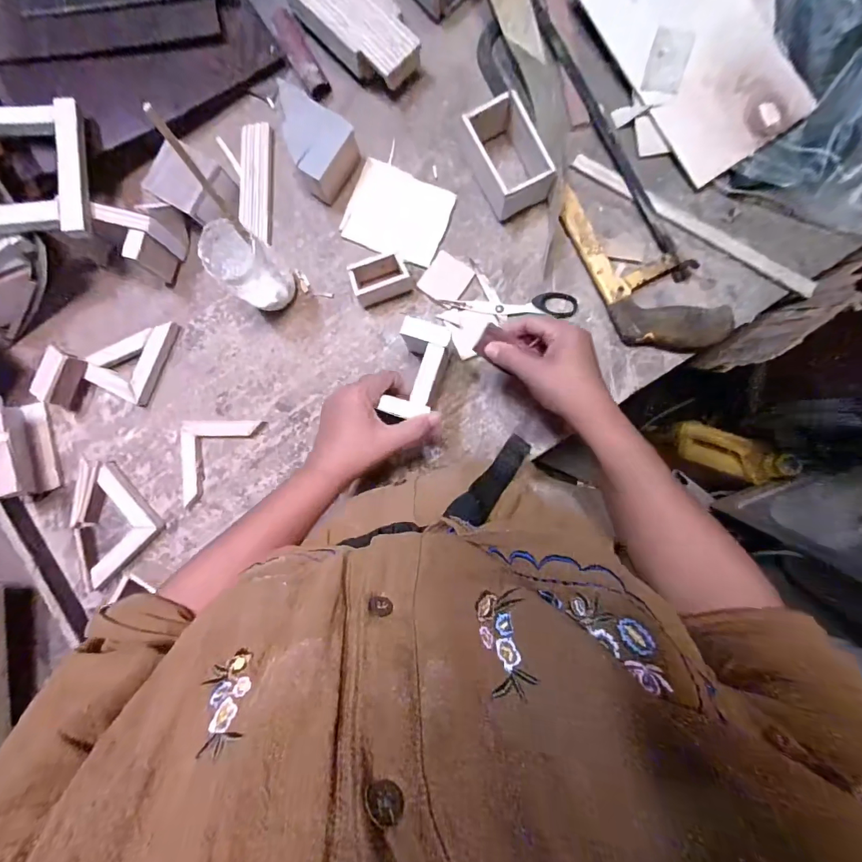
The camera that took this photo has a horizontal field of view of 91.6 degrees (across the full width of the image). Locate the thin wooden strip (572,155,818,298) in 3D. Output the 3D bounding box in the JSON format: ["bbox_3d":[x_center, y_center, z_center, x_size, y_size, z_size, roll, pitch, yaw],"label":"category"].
[{"bbox_3d":[0.290,-0.229,0.466,0.294,0.011,0.019,31,93,2],"label":"thin wooden strip"}]

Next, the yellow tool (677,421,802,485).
[{"bbox_3d":[0.638,0.049,0.889,0.071,0.228,0.074,24,93,-36],"label":"yellow tool"}]

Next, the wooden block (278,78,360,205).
[{"bbox_3d":[-0.140,-0.325,0.474,0.101,0.046,0.073,37,93,2],"label":"wooden block"}]

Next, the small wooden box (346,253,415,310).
[{"bbox_3d":[-0.056,-0.172,0.470,0.063,0.046,0.037,-21,90,4],"label":"small wooden box"}]

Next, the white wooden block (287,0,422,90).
[{"bbox_3d":[-0.084,-0.458,0.472,0.078,0.039,0.168,-43,88,3],"label":"white wooden block"}]

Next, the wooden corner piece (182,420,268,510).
[{"bbox_3d":[-0.248,0.038,0.499,0.096,0.012,0.100,0,91,4],"label":"wooden corner piece"}]

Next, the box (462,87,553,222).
[{"bbox_3d":[0.085,-0.297,0.460,0.064,0.048,0.106,-28,89,4],"label":"box"}]

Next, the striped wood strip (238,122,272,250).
[{"bbox_3d":[-0.209,-0.295,0.497,0.036,0.012,0.138,1,91,4],"label":"striped wood strip"}]

